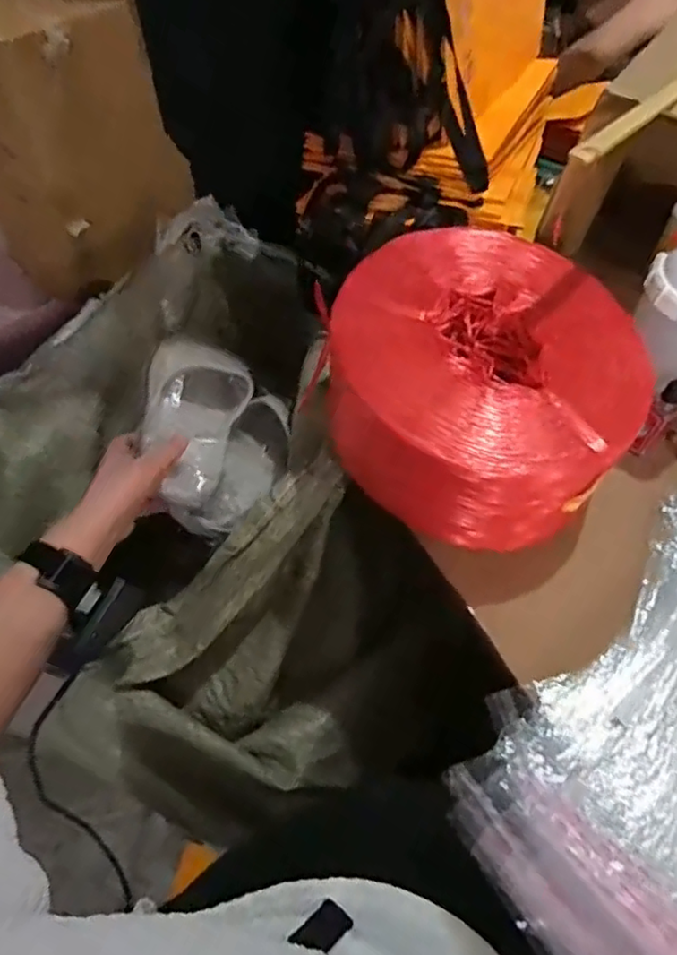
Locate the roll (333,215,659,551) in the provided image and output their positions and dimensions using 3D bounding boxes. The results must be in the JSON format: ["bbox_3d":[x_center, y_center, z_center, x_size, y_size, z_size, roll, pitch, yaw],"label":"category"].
[{"bbox_3d":[0.123,-0.085,0.585,0.259,0.143,0.279,1,56,-2],"label":"roll"}]

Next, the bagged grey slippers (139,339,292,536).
[{"bbox_3d":[-0.129,-0.029,0.694,0.149,0.139,0.174,0,56,-5],"label":"bagged grey slippers"}]

